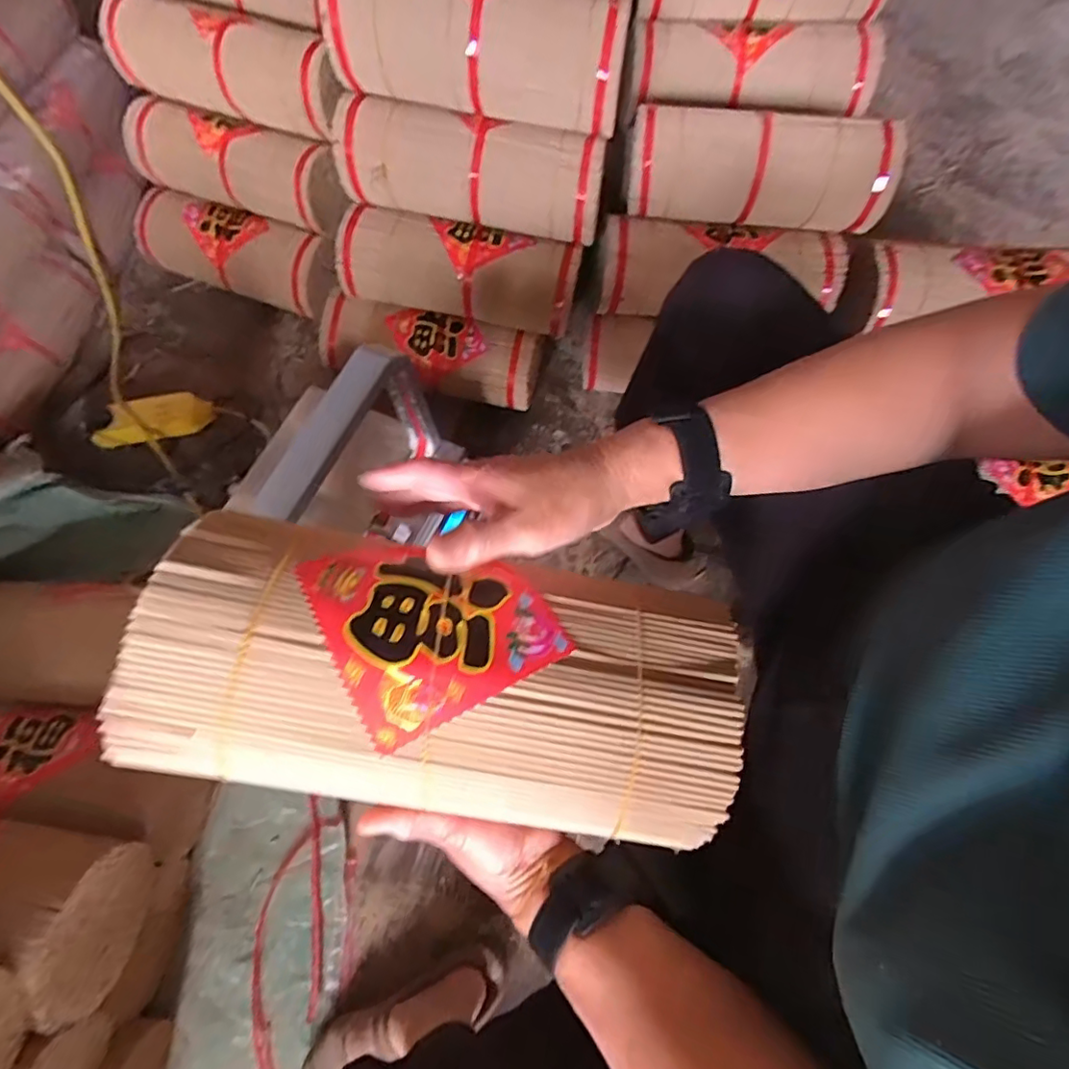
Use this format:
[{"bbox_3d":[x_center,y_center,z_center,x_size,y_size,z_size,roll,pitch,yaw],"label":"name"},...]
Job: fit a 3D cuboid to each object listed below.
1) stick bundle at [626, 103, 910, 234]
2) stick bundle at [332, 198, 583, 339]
[{"bbox_3d":[0.285,-0.474,0.717,0.331,0.130,0.090,2,70,1],"label":"stick bundle"},{"bbox_3d":[-0.104,-0.364,0.778,0.324,0.094,0.092,12,71,4],"label":"stick bundle"}]

